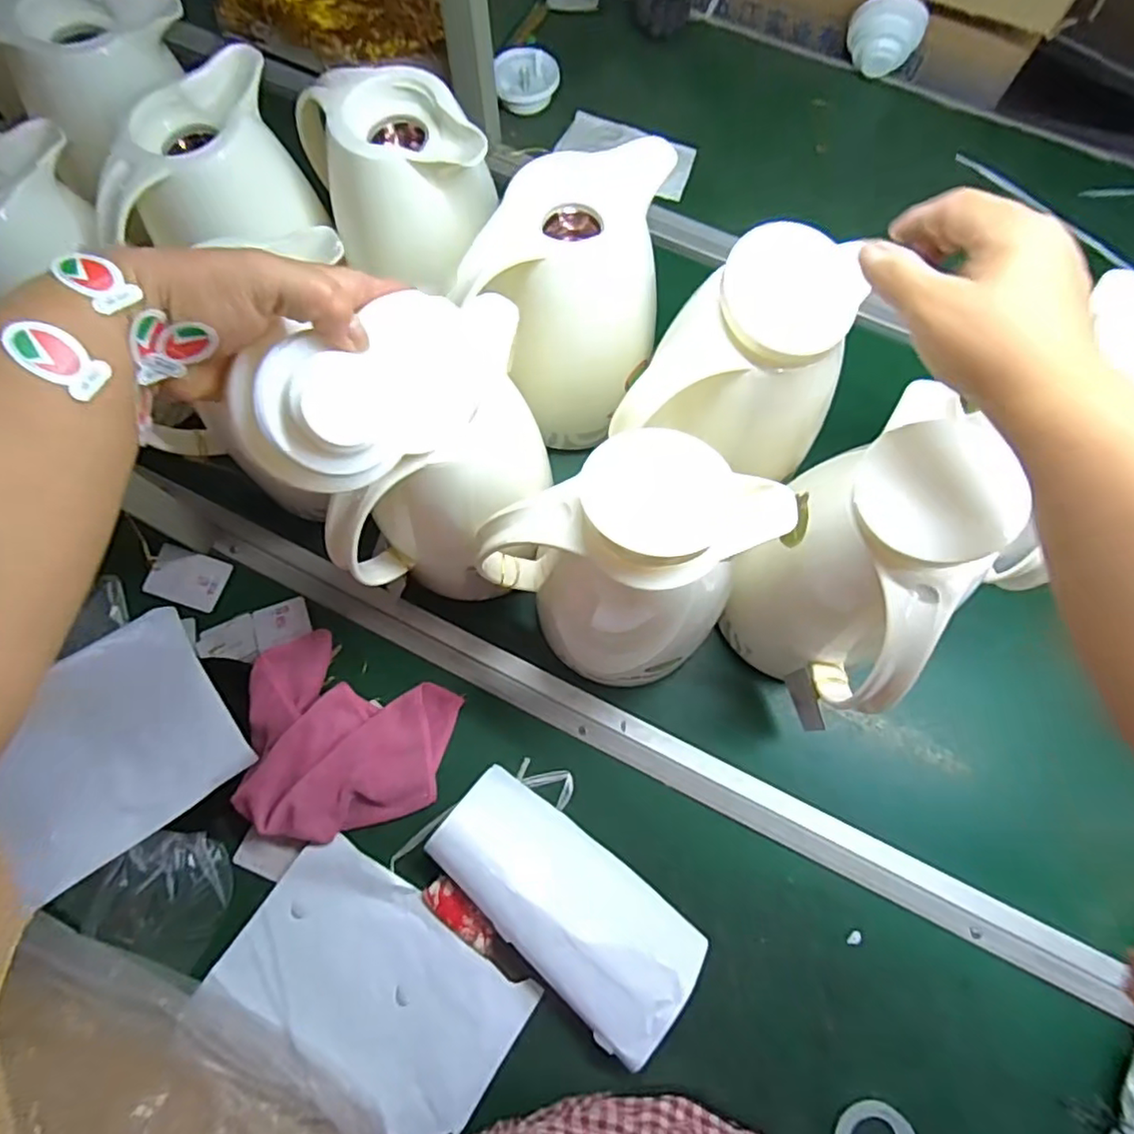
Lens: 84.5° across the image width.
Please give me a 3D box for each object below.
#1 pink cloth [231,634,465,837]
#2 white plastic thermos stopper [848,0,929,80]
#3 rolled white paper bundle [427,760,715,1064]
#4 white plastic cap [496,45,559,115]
[{"bbox_3d":[-0.191,0.148,0.533,0.167,0.045,0.157,11,73,2],"label":"pink cloth"},{"bbox_3d":[0.389,-0.653,0.765,0.083,0.077,0.041,23,45,4],"label":"white plastic thermos stopper"},{"bbox_3d":[-0.001,0.270,0.501,0.226,0.041,0.102,40,77,10],"label":"rolled white paper bundle"},{"bbox_3d":[-0.050,-0.605,0.773,0.077,0.034,0.077,0,73,-1],"label":"white plastic cap"}]

